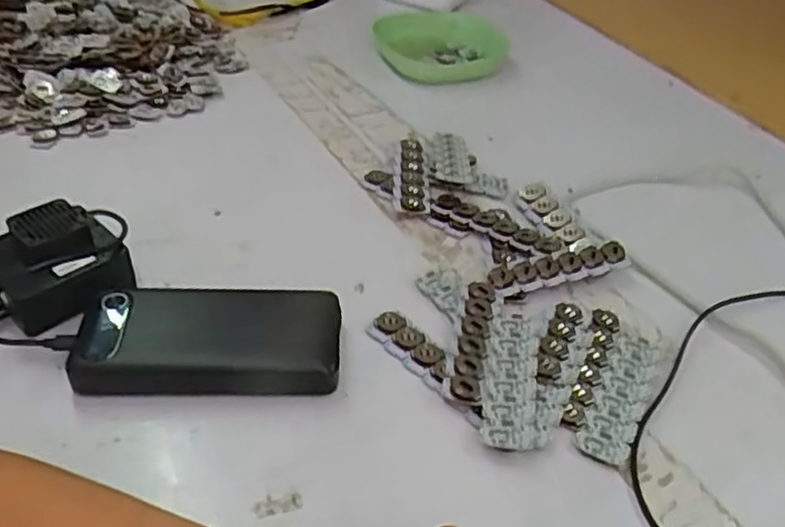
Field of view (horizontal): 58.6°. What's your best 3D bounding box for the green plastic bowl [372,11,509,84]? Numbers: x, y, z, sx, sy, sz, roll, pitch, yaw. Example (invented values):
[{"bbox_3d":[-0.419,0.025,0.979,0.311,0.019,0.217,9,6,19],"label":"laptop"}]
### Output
[{"bbox_3d":[0.058,-0.253,0.804,0.125,0.039,0.125,3,39,-3],"label":"green plastic bowl"}]

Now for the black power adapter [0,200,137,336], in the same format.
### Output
[{"bbox_3d":[-0.221,0.000,0.463,0.088,0.046,0.077,-19,45,-27],"label":"black power adapter"}]

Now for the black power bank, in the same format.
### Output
[{"bbox_3d":[-0.112,0.046,0.434,0.156,0.026,0.072,1,39,-6],"label":"black power bank"}]

